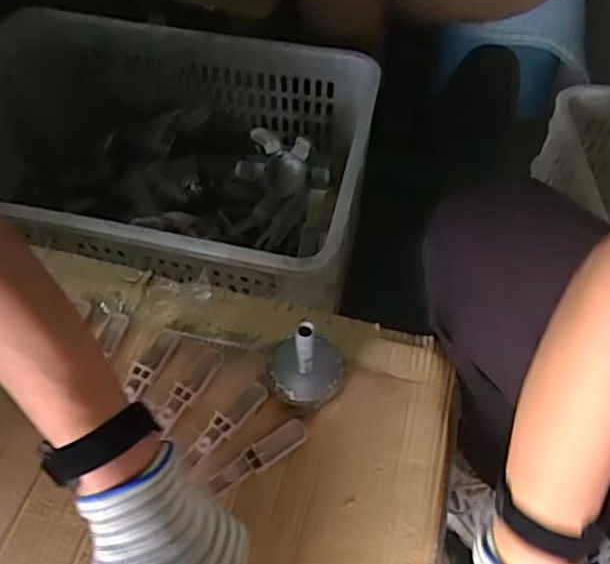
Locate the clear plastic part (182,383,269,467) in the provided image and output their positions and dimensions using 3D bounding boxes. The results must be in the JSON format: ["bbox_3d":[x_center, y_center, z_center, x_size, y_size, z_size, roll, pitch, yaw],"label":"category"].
[{"bbox_3d":[-0.065,0.117,0.507,0.019,0.015,0.082,39,65,22],"label":"clear plastic part"}]

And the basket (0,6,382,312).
[{"bbox_3d":[-0.213,-0.164,0.827,0.589,0.206,0.375,14,58,9],"label":"basket"}]

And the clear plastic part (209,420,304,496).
[{"bbox_3d":[-0.036,0.142,0.491,0.085,0.009,0.022,-28,61,-17],"label":"clear plastic part"}]

